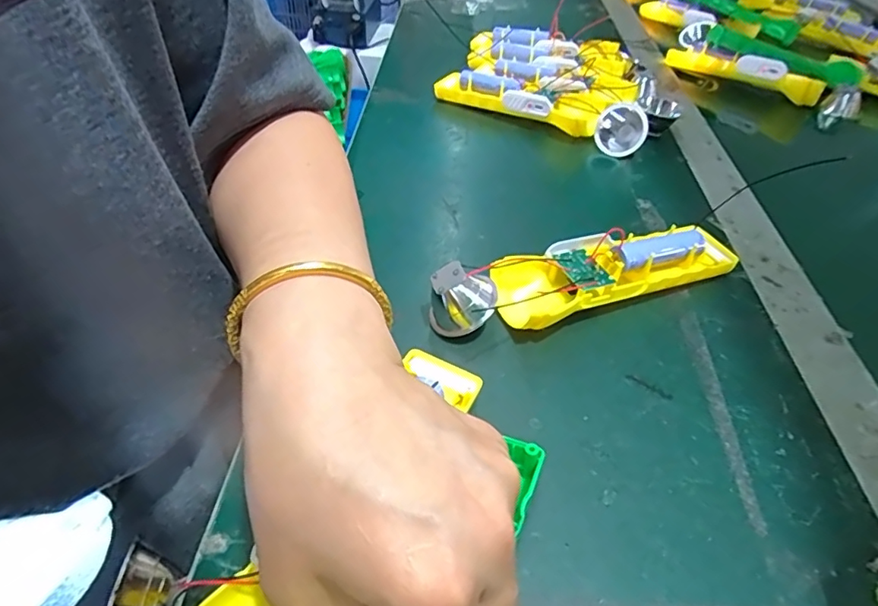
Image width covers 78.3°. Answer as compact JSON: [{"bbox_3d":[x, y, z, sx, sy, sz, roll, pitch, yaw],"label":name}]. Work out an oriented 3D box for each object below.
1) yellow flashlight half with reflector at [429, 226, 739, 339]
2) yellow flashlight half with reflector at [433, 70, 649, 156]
[{"bbox_3d":[0.094,-0.015,0.336,0.204,0.034,0.049,-15,47,-17],"label":"yellow flashlight half with reflector"},{"bbox_3d":[0.096,-0.189,0.516,0.208,0.037,0.054,26,49,23],"label":"yellow flashlight half with reflector"}]

